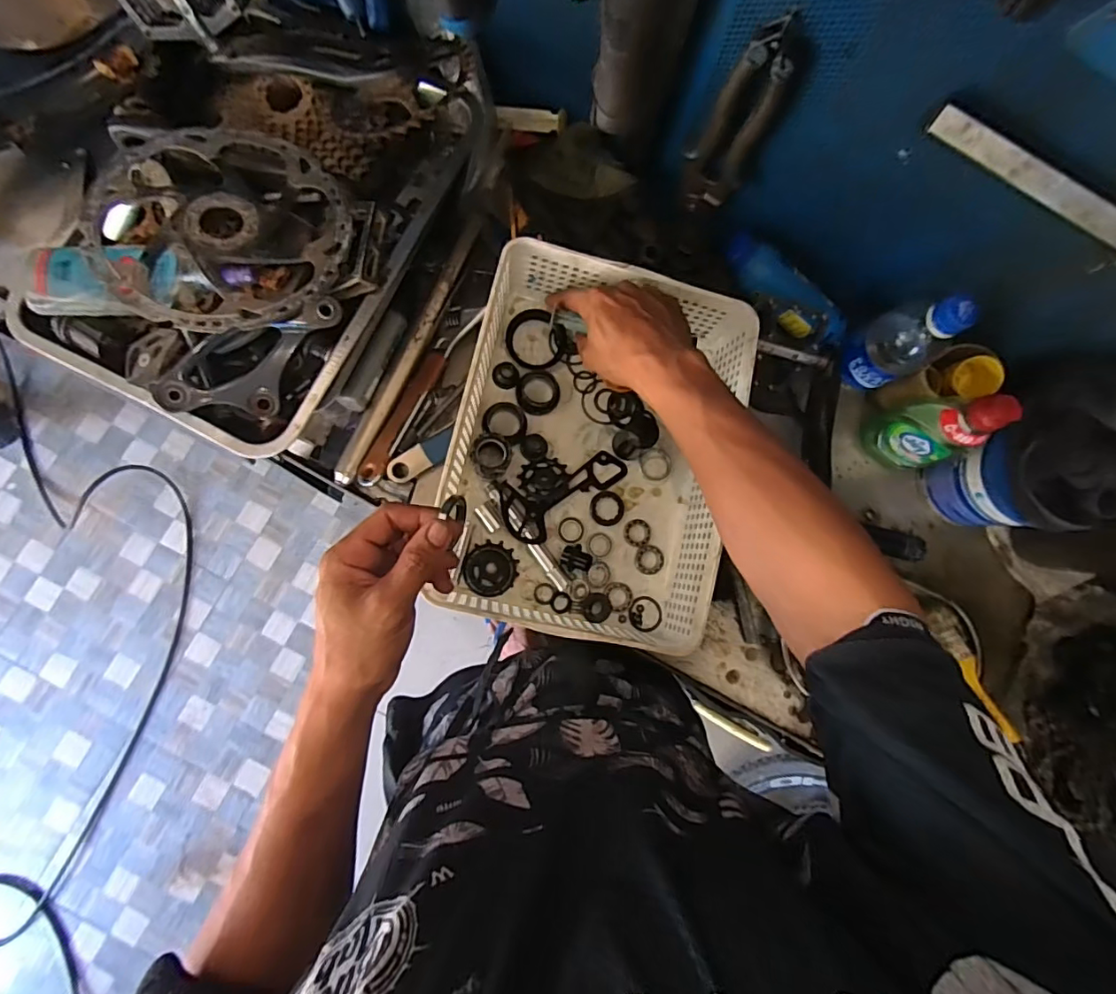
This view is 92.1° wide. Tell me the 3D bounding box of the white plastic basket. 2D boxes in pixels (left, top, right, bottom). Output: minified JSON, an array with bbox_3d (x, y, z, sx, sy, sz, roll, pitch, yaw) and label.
[{"bbox_3d":[0.033,-0.043,0.505,0.241,0.093,0.323,13,82,-2],"label":"white plastic basket"}]

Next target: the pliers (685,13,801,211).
[{"bbox_3d":[0.146,-0.307,0.451,0.048,0.179,0.020,25,82,-1],"label":"pliers"}]

